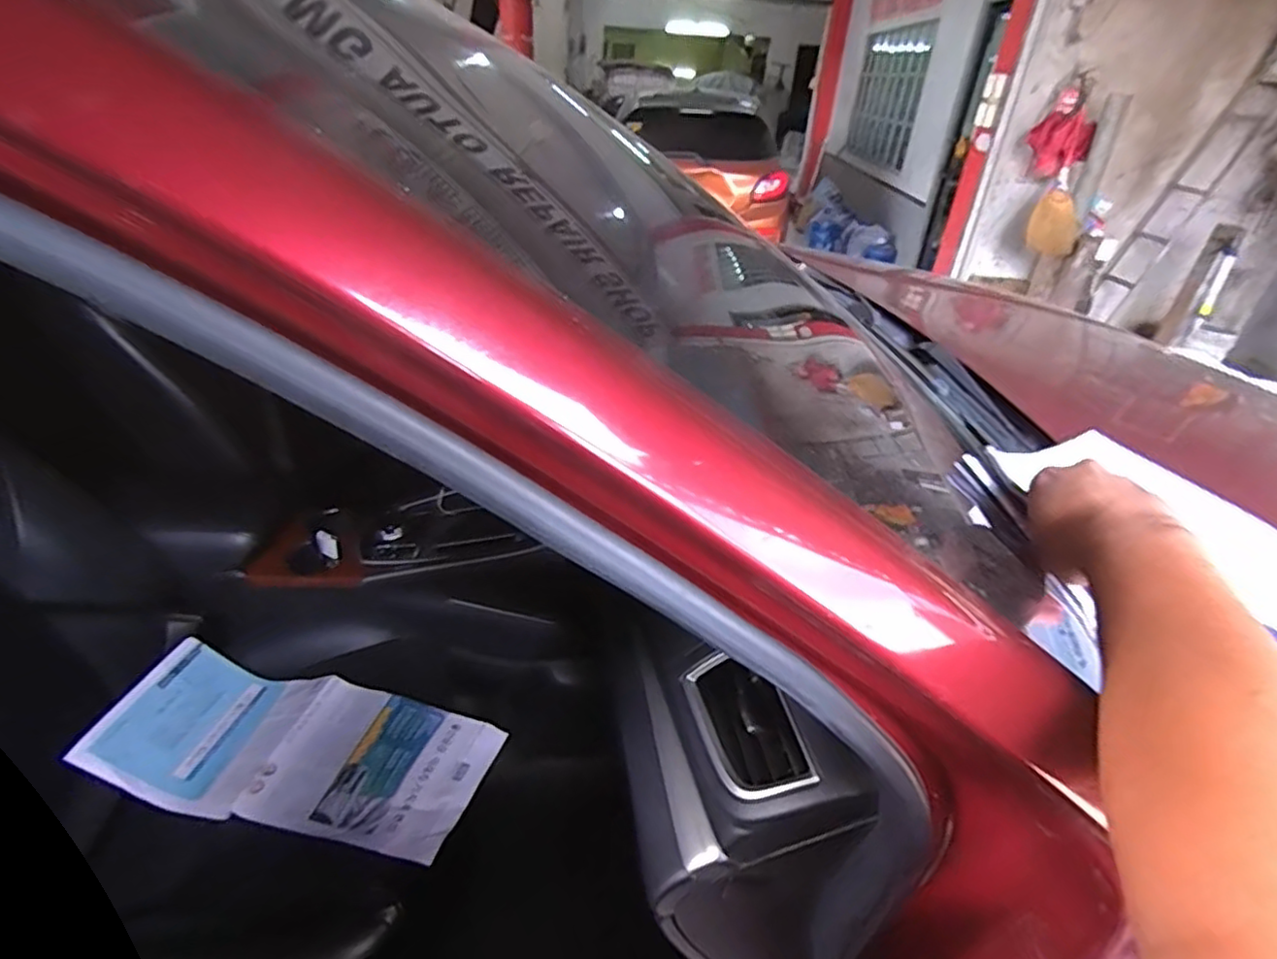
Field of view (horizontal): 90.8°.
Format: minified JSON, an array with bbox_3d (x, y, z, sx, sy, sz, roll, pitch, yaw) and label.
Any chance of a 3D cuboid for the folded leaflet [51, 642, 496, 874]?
[{"bbox_3d":[-0.450,0.363,0.843,0.517,0.075,0.227,11,33,12],"label":"folded leaflet"}]

